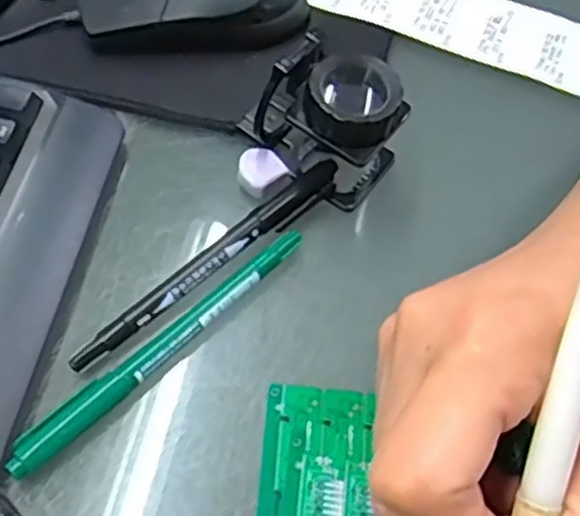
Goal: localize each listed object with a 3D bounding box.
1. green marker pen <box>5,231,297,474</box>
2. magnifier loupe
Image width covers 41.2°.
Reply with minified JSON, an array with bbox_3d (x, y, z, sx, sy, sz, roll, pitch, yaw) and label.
[{"bbox_3d":[-0.047,0.031,0.292,0.014,0.012,0.138,39,60,20],"label":"green marker pen"},{"bbox_3d":[0.015,-0.060,0.331,0.063,0.058,0.042,28,57,14],"label":"magnifier loupe"}]

